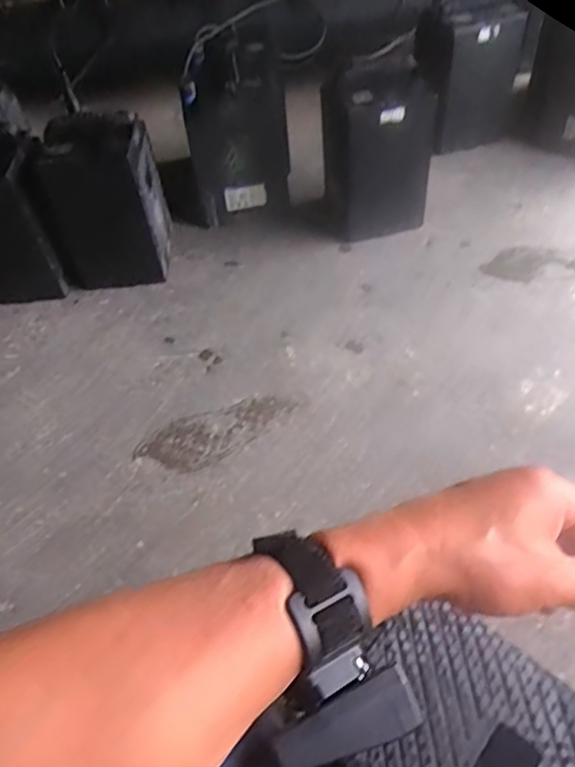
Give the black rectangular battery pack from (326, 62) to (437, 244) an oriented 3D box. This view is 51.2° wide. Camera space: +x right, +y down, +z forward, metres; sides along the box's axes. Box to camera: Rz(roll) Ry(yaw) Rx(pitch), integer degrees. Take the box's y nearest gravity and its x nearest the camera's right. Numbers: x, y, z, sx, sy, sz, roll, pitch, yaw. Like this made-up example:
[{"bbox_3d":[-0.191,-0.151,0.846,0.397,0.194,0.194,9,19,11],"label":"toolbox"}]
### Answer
[{"bbox_3d":[0.161,-0.413,1.079,0.172,0.276,0.148,-7,50,0],"label":"black rectangular battery pack"}]

